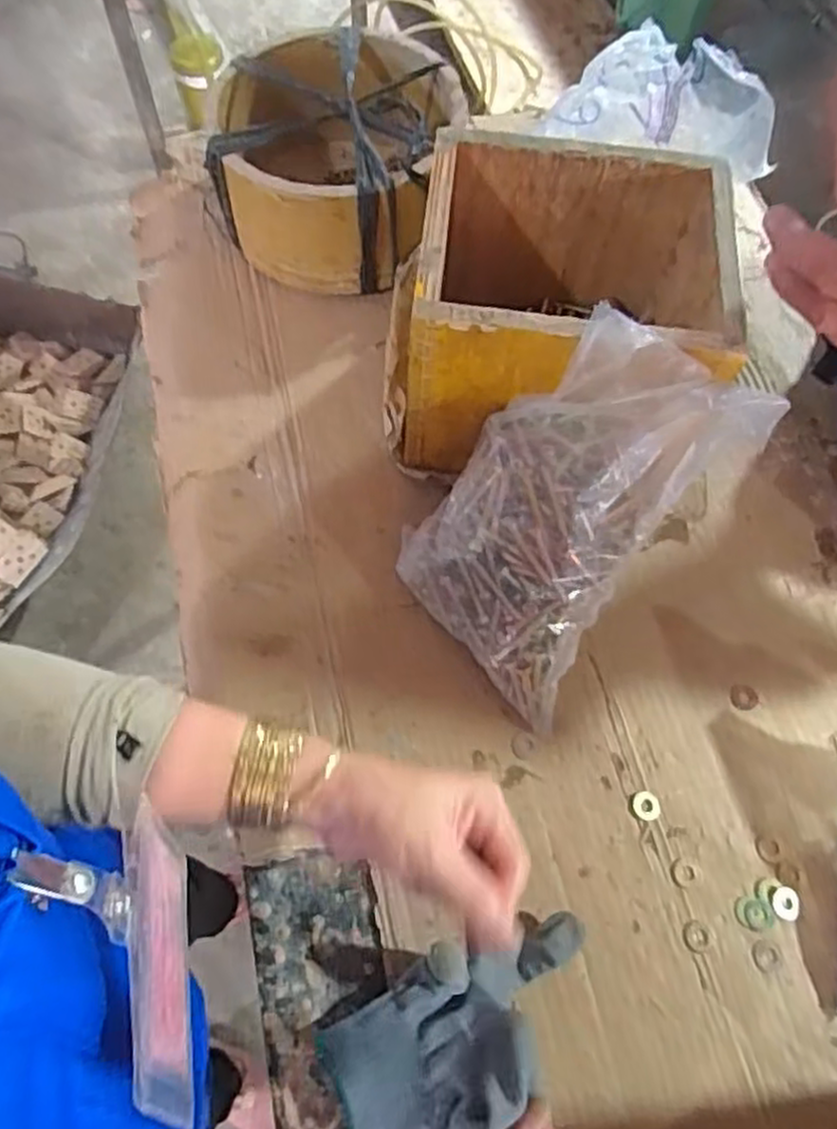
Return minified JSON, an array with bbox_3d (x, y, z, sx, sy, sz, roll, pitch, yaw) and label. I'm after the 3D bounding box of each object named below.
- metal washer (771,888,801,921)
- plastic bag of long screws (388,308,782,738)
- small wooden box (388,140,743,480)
[{"bbox_3d":[0.238,0.220,0.477,0.018,0.004,0.020,-3,66,-5],"label":"metal washer"},{"bbox_3d":[0.085,-0.039,0.486,0.163,0.079,0.255,38,103,19],"label":"plastic bag of long screws"},{"bbox_3d":[0.093,-0.178,0.558,0.217,0.177,0.186,6,65,0],"label":"small wooden box"}]

